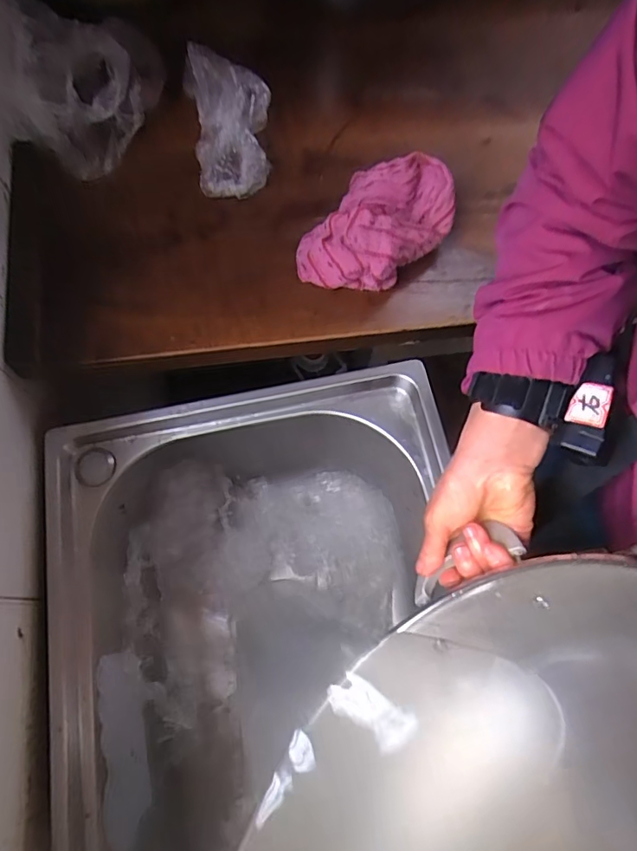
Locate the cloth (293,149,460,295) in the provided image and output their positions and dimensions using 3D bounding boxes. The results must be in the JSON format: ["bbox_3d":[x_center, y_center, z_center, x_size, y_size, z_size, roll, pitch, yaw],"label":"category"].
[{"bbox_3d":[0.054,-0.188,0.491,0.094,0.069,0.146,41,73,12],"label":"cloth"}]

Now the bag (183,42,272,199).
[{"bbox_3d":[-0.088,-0.307,0.514,0.082,0.062,0.144,-8,70,-5],"label":"bag"}]

